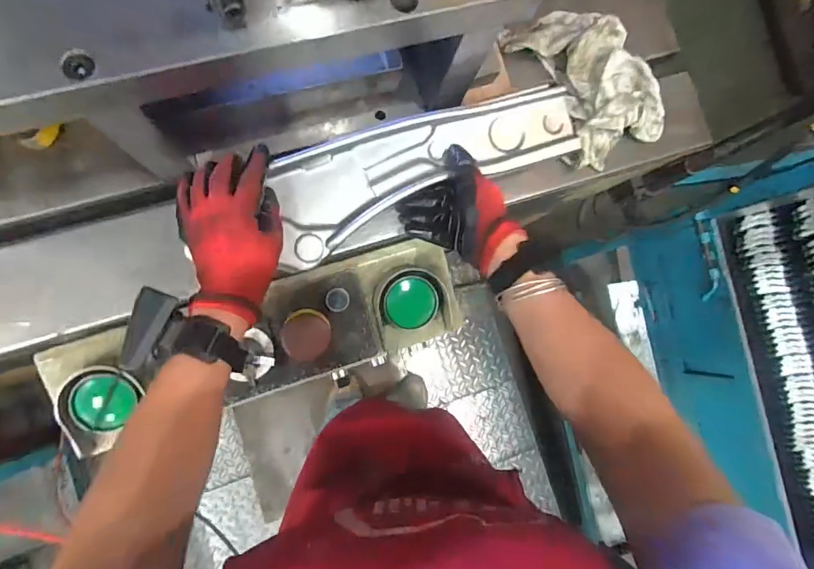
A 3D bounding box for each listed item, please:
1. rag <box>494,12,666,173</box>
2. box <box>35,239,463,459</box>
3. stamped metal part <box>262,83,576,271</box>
[{"bbox_3d":[0.255,-0.262,0.596,0.165,0.054,0.189,-30,88,-10],"label":"rag"},{"bbox_3d":[-0.173,0.074,0.595,0.488,0.108,0.148,-16,85,-9],"label":"box"},{"bbox_3d":[0.026,-0.131,0.497,0.350,0.032,0.102,-21,86,-8],"label":"stamped metal part"}]

